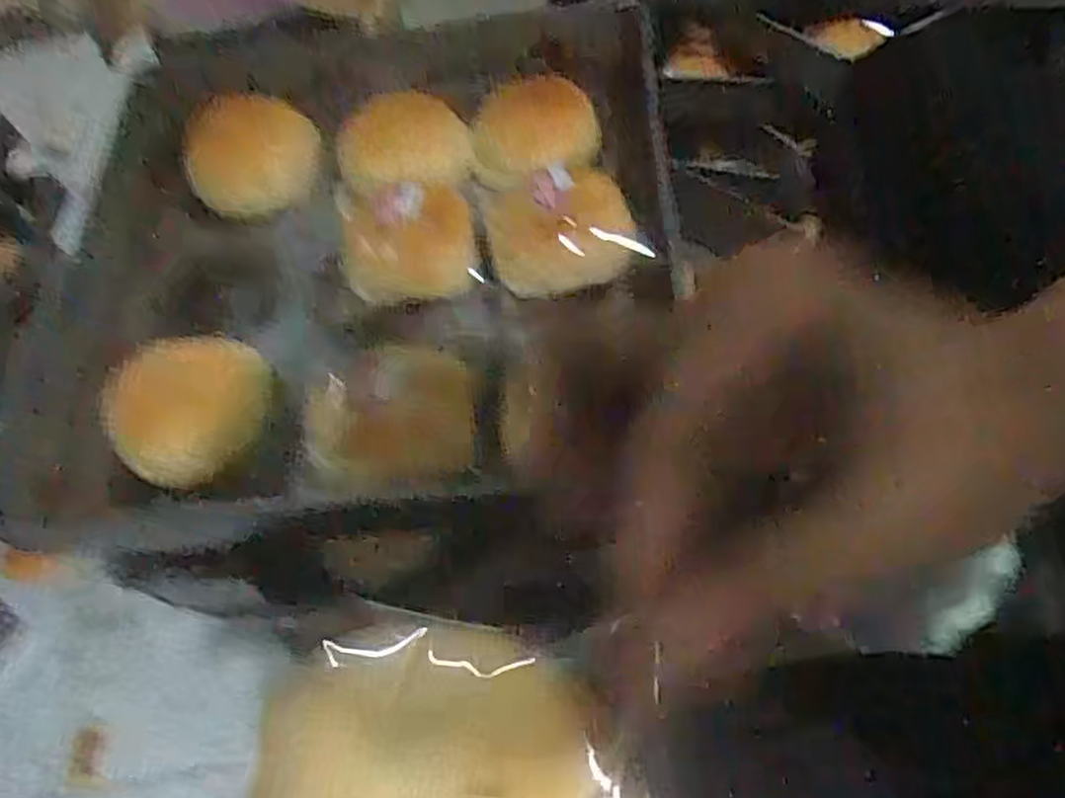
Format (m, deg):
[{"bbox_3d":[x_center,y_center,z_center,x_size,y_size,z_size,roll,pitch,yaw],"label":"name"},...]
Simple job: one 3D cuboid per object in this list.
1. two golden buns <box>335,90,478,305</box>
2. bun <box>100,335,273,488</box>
[{"bbox_3d":[-0.090,-0.152,0.564,0.095,0.046,0.179,-7,56,4],"label":"two golden buns"},{"bbox_3d":[-0.218,-0.001,0.504,0.103,0.046,0.095,-4,56,6],"label":"bun"}]

